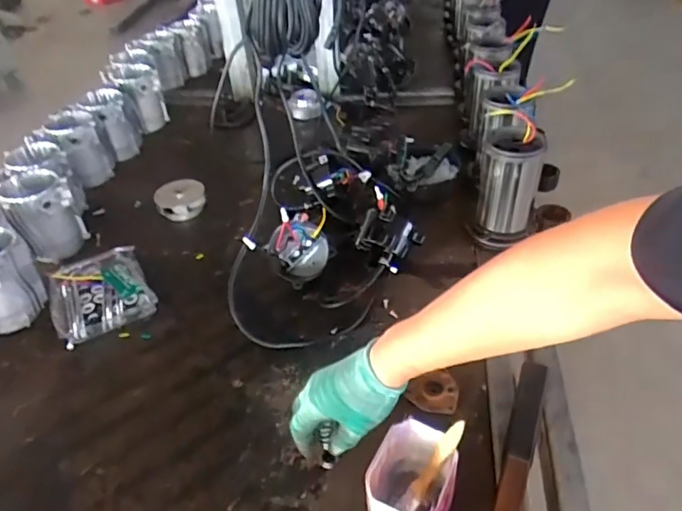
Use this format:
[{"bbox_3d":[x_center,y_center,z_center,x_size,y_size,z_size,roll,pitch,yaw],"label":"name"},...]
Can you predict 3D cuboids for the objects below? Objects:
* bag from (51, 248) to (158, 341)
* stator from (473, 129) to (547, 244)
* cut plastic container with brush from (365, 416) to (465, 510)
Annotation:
[{"bbox_3d":[-0.396,0.057,0.852,0.147,0.040,0.178,-24,44,-21],"label":"bag"},{"bbox_3d":[0.271,-0.103,0.848,0.093,0.176,0.099,15,44,22],"label":"stator"},{"bbox_3d":[0.072,0.238,0.527,0.081,0.117,0.093,14,44,20],"label":"cut plastic container with brush"}]

